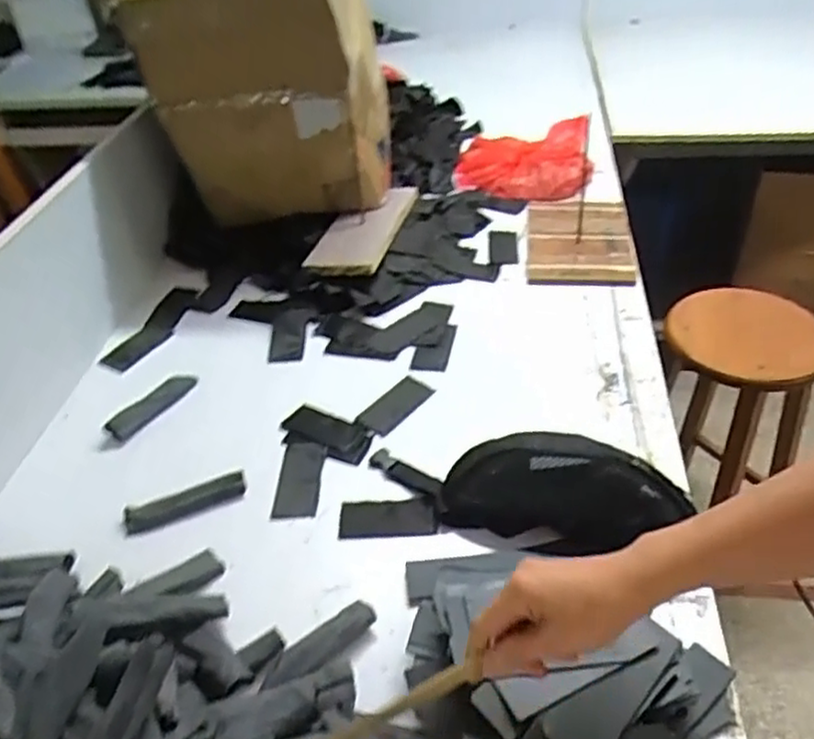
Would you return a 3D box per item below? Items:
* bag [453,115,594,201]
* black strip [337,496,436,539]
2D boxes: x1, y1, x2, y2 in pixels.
[{"bbox_3d":[0.244,-0.438,1.475,0.282,0.122,0.167,3,41,9],"label":"bag"},{"bbox_3d":[-0.023,0.177,0.848,0.116,0.010,0.062,-9,35,6],"label":"black strip"}]

